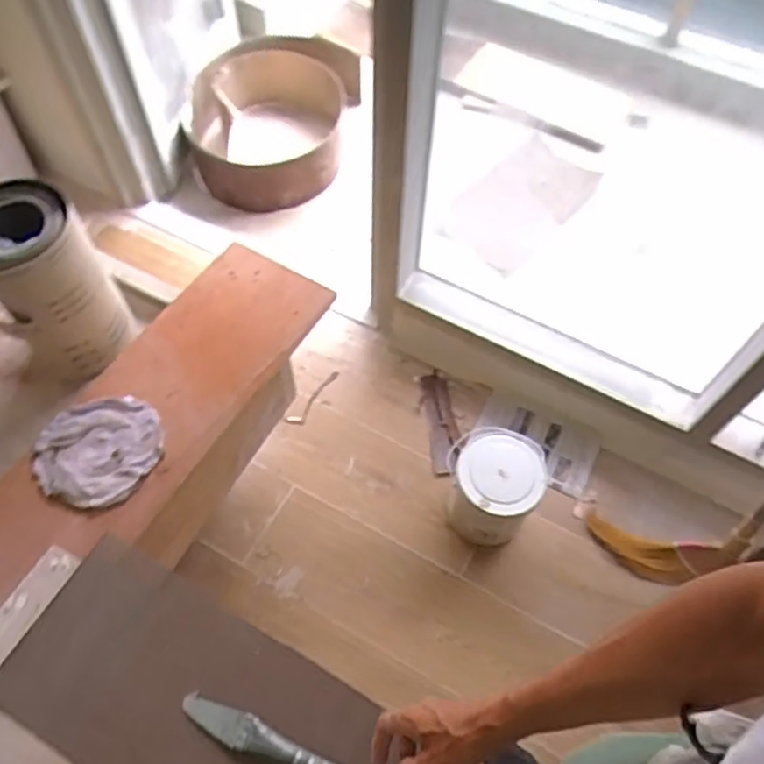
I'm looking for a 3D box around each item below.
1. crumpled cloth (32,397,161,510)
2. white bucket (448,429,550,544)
[{"bbox_3d":[-0.441,0.108,1.046,0.191,0.027,0.169,-32,66,-18],"label":"crumpled cloth"},{"bbox_3d":[0.222,0.222,1.374,0.187,0.214,0.187,13,61,6],"label":"white bucket"}]

